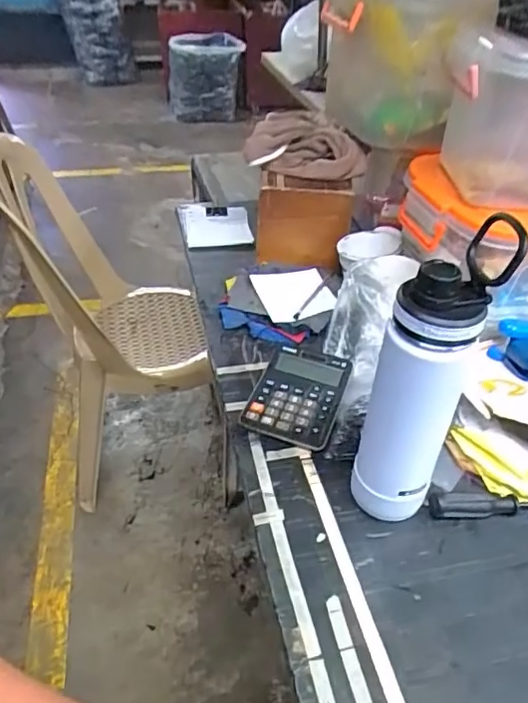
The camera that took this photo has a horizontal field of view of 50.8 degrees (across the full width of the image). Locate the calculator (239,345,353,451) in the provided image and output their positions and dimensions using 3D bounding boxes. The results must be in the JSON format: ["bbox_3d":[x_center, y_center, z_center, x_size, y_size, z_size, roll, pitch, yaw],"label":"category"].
[{"bbox_3d":[0.042,0.052,0.673,0.102,0.028,0.139,14,41,15],"label":"calculator"}]

